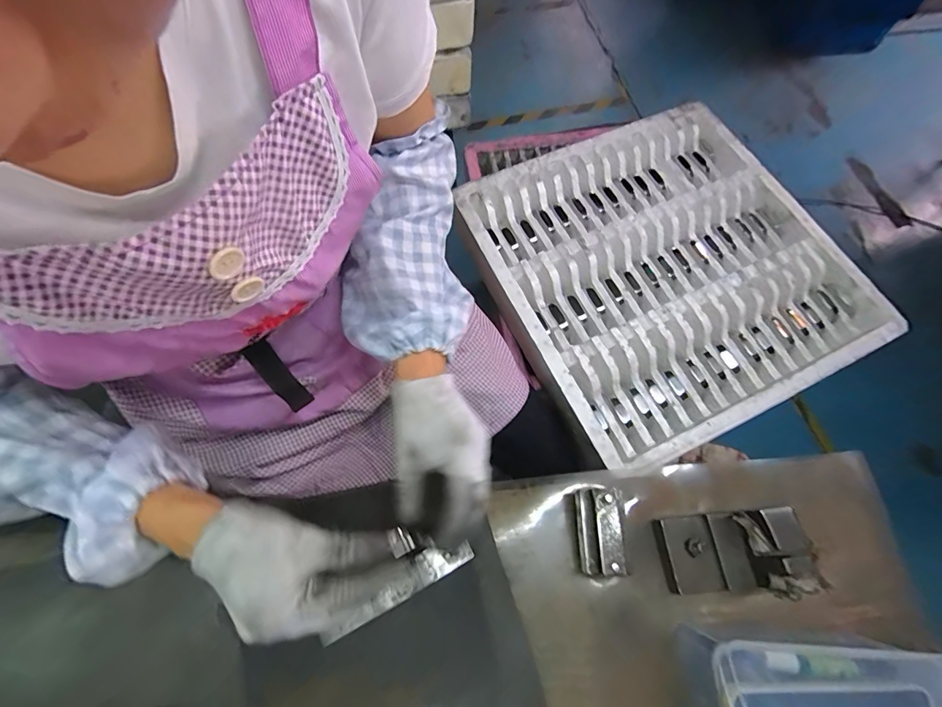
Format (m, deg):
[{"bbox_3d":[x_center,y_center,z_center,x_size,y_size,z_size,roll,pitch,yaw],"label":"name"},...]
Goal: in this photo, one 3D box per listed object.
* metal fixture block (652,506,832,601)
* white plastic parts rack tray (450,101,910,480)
[{"bbox_3d":[0.222,0.173,0.358,0.092,0.078,0.062,-4,66,-4],"label":"metal fixture block"},{"bbox_3d":[0.319,-0.153,0.703,0.579,0.063,0.549,-23,69,-11],"label":"white plastic parts rack tray"}]

